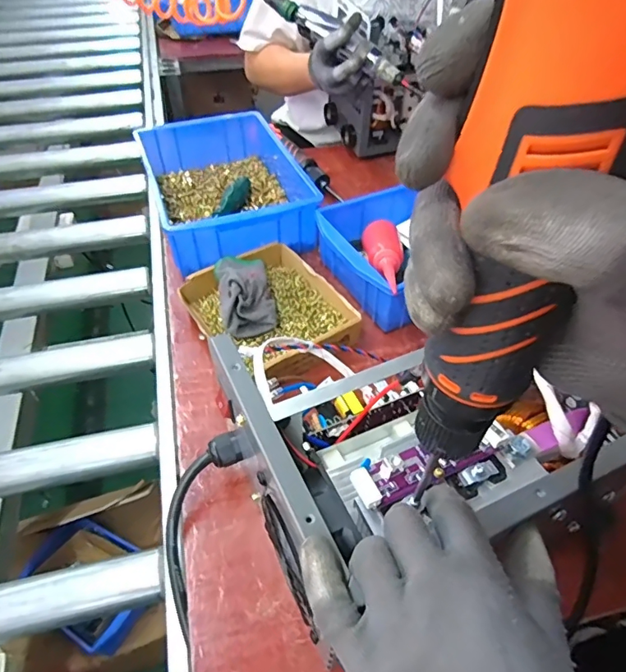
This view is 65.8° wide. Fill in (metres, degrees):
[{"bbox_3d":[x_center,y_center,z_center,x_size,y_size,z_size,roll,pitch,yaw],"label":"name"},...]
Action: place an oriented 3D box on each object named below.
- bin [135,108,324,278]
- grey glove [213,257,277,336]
[{"bbox_3d":[-0.127,-0.225,0.719,0.202,0.072,0.300,-16,49,-15],"label":"bin"},{"bbox_3d":[-0.078,-0.054,0.562,0.064,0.053,0.097,-12,48,-11],"label":"grey glove"}]

